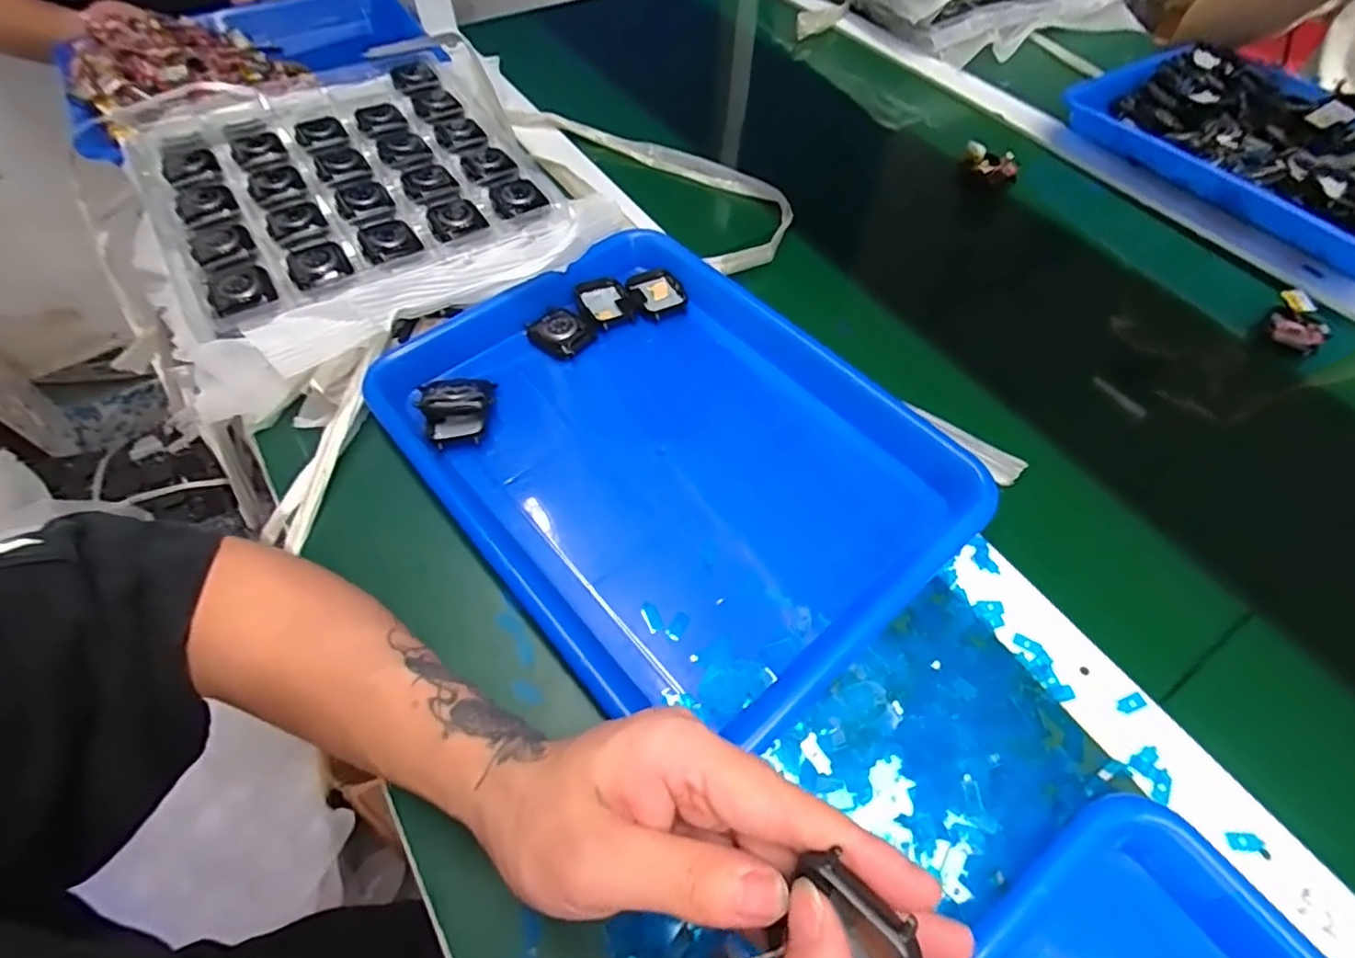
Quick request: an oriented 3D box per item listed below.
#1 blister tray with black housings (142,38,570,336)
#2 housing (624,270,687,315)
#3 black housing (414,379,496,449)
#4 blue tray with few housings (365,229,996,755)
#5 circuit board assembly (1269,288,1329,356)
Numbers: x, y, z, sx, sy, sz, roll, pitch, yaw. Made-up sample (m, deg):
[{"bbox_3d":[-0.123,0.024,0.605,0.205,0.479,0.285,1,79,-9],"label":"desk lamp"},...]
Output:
[{"bbox_3d":[-0.266,-0.269,0.516,0.289,0.021,0.333,-28,62,-17],"label":"blister tray with black housings"},{"bbox_3d":[-0.017,-0.143,0.476,0.042,0.009,0.041,-20,60,-13],"label":"housing"},{"bbox_3d":[-0.144,-0.043,0.407,0.046,0.021,0.047,-6,58,-5],"label":"black housing"},{"bbox_3d":[-0.008,-0.020,0.390,0.248,0.041,0.325,-36,64,-21],"label":"blue tray with few housings"},{"bbox_3d":[0.470,-0.119,0.468,0.033,0.016,0.048,30,62,17],"label":"circuit board assembly"}]

